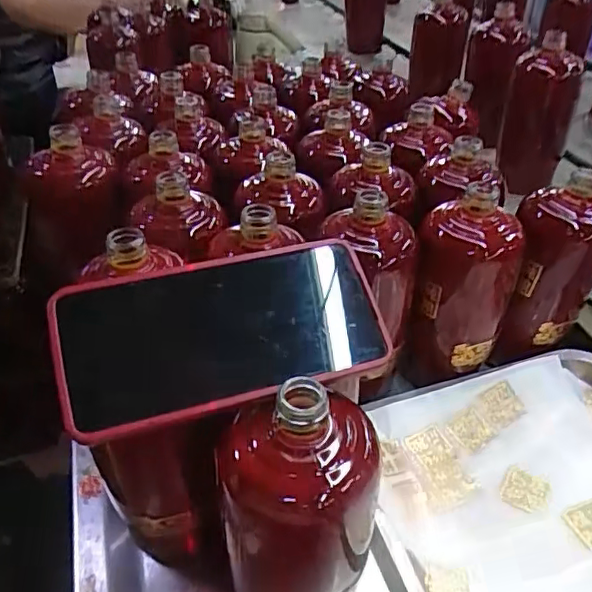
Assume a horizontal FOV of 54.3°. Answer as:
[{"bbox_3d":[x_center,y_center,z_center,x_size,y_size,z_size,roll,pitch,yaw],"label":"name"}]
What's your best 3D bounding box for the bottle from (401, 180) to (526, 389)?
[{"bbox_3d":[0.139,-0.004,0.489,0.075,0.165,0.064,14,41,19],"label":"bottle"}]

